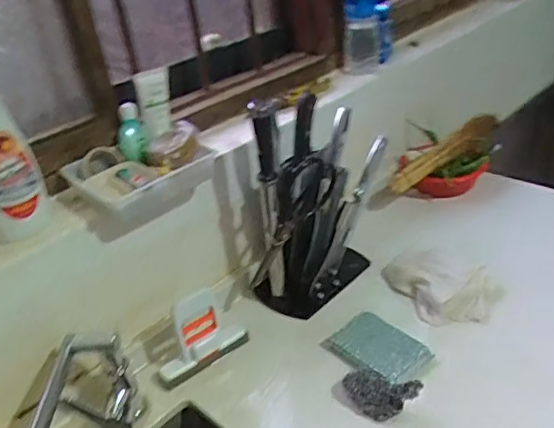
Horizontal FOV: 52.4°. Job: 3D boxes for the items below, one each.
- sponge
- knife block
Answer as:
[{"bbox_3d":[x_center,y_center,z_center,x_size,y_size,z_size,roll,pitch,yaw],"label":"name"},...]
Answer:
[{"bbox_3d":[0.146,0.194,0.822,0.089,0.026,0.136,-27,36,-30],"label":"sponge"},{"bbox_3d":[0.071,-0.031,0.933,0.103,0.330,0.249,16,38,34],"label":"knife block"}]

